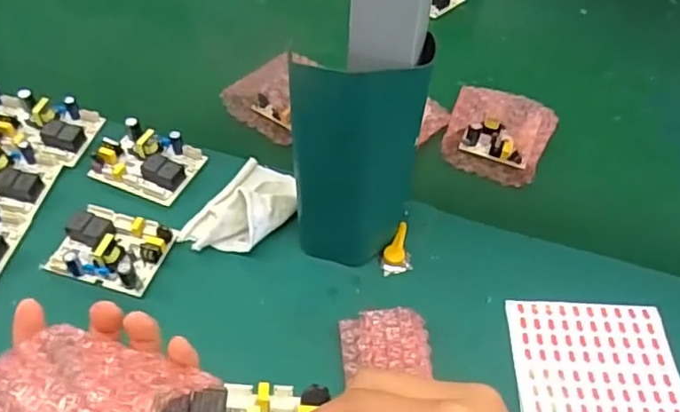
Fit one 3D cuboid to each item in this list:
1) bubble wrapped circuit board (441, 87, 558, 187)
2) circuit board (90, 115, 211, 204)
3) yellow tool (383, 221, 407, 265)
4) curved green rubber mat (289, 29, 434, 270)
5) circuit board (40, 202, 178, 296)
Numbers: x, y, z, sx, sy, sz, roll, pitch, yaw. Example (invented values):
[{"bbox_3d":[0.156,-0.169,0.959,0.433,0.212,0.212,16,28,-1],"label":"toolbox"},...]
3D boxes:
[{"bbox_3d":[0.150,-0.071,0.560,0.094,0.033,0.104,16,51,11],"label":"bubble wrapped circuit board"},{"bbox_3d":[-0.165,-0.040,0.511,0.082,0.024,0.059,16,51,11],"label":"circuit board"},{"bbox_3d":[0.044,0.029,0.472,0.015,0.008,0.039,10,50,6],"label":"yellow tool"},{"bbox_3d":[0.011,-0.029,0.418,0.087,0.161,0.055,6,49,3],"label":"curved green rubber mat"},{"bbox_3d":[-0.172,0.028,0.452,0.078,0.021,0.060,15,50,11],"label":"circuit board"}]

